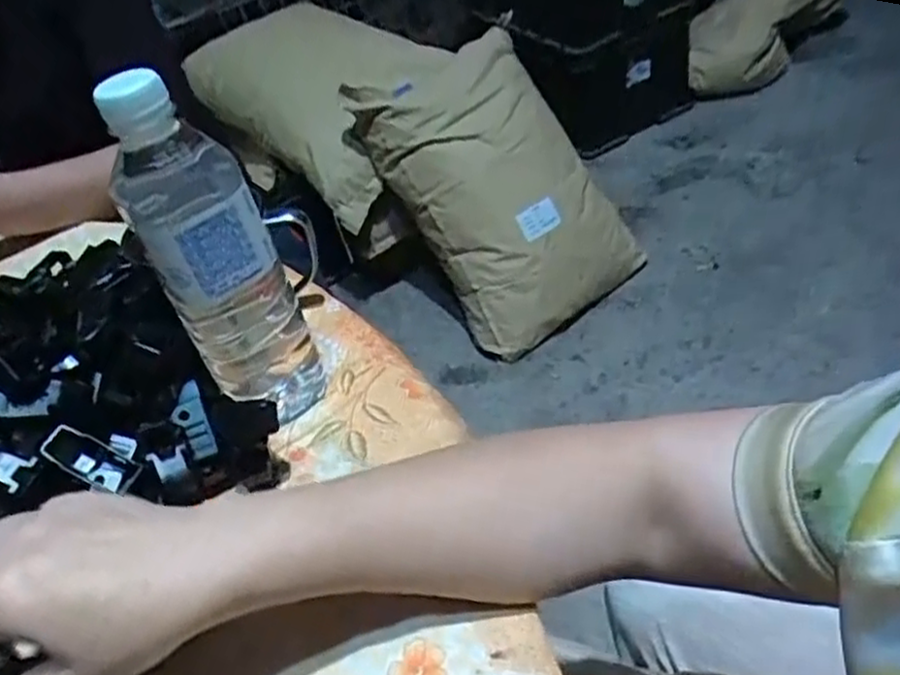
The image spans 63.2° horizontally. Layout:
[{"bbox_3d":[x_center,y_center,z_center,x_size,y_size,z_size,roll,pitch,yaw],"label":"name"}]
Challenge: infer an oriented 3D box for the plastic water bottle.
[{"bbox_3d":[-0.126,-0.042,0.407,0.066,0.205,0.064,-19,42,-6],"label":"plastic water bottle"}]

